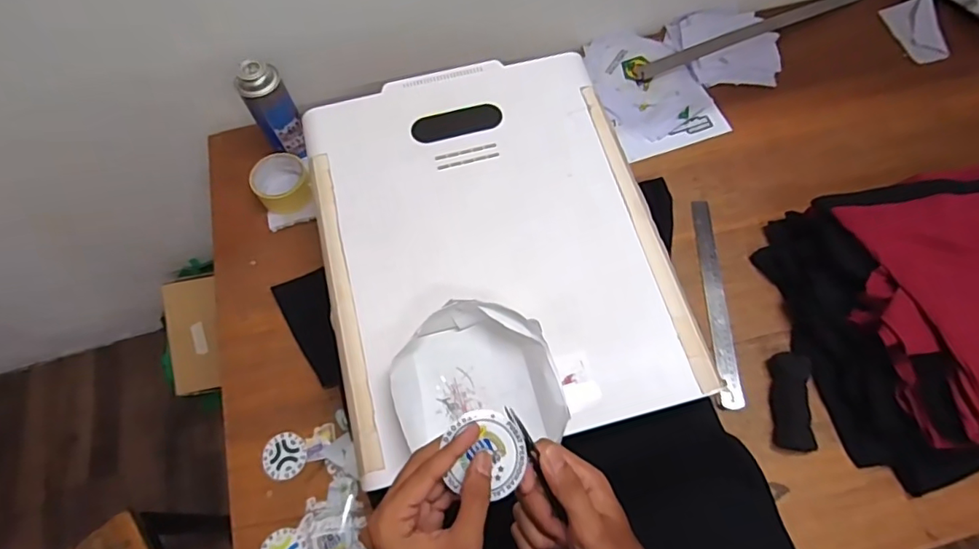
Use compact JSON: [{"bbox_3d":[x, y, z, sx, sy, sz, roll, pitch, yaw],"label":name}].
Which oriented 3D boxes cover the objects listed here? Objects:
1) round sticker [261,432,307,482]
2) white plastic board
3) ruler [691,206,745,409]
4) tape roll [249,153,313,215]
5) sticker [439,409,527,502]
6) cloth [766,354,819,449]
[{"bbox_3d":[-0.271,0.241,0.713,0.055,0.005,0.059,0,66,1],"label":"round sticker"},{"bbox_3d":[-0.003,-0.053,0.656,0.395,0.027,0.498,-14,66,-5],"label":"white plastic board"},{"bbox_3d":[0.334,0.033,0.789,0.030,0.005,0.319,0,66,1],"label":"ruler"},{"bbox_3d":[-0.336,-0.146,0.865,0.090,0.046,0.086,0,66,1],"label":"tape roll"},{"bbox_3d":[-0.002,0.136,0.404,0.058,0.005,0.064,-12,84,-3],"label":"sticker"},{"bbox_3d":[0.406,0.168,0.721,0.046,0.028,0.126,7,66,5],"label":"cloth"}]

